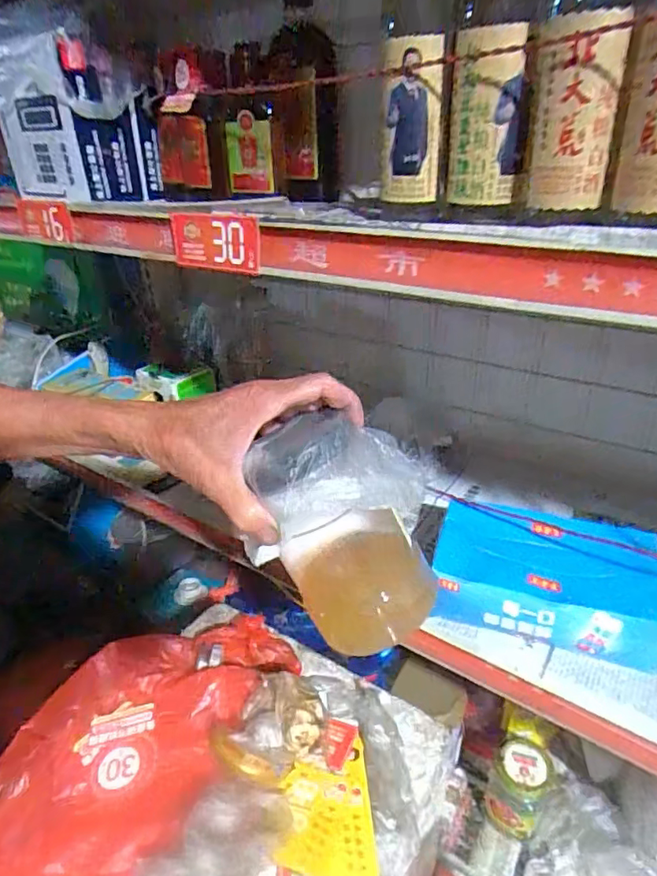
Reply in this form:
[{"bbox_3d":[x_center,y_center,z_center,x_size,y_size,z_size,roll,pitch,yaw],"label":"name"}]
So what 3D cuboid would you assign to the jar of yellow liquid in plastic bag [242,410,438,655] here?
[{"bbox_3d":[0.012,0.063,0.372,0.114,0.148,0.101,-27,42,-19],"label":"jar of yellow liquid in plastic bag"}]

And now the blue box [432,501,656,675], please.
[{"bbox_3d":[0.195,0.130,0.499,0.192,0.064,0.125,7,32,15],"label":"blue box"}]

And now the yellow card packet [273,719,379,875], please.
[{"bbox_3d":[-0.003,0.273,0.412,0.068,0.012,0.118,-4,31,-3],"label":"yellow card packet"}]

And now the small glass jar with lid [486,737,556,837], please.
[{"bbox_3d":[0.225,0.409,0.637,0.064,0.088,0.066,-2,31,1],"label":"small glass jar with lid"}]

